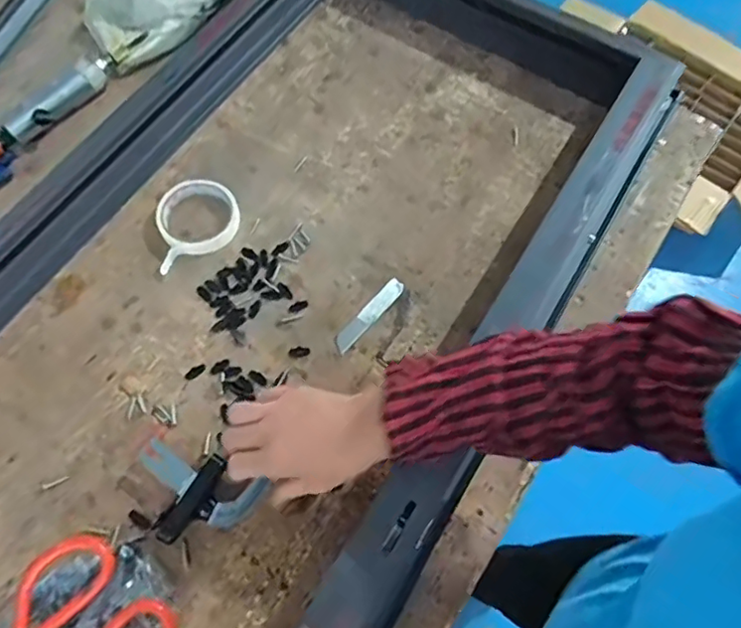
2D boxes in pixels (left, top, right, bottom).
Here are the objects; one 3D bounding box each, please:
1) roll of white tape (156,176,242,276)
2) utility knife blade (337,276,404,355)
[{"bbox_3d":[-0.197,-0.106,0.667,0.093,0.015,0.106,-9,68,-7],"label":"roll of white tape"},{"bbox_3d":[-0.001,0.000,0.641,0.021,0.007,0.103,39,71,13],"label":"utility knife blade"}]

